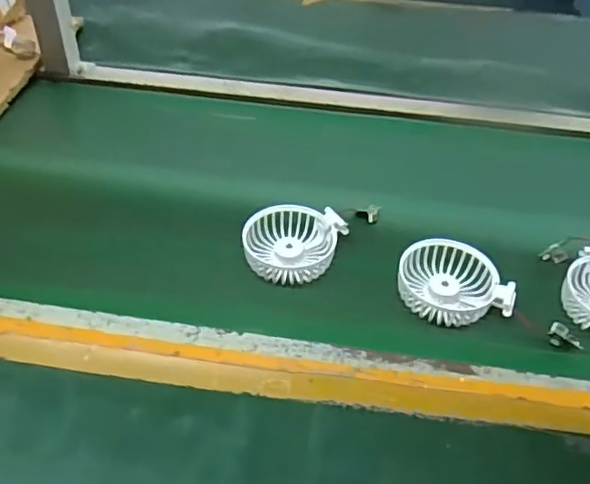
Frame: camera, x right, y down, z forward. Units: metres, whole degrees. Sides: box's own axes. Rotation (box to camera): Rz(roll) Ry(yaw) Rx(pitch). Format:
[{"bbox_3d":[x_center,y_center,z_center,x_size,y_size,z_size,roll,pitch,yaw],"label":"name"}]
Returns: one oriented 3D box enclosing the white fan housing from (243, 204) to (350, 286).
[{"bbox_3d":[-0.003,0.000,0.573,0.092,0.028,0.082,11,45,8],"label":"white fan housing"}]

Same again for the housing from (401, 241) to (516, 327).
[{"bbox_3d":[0.148,0.037,0.542,0.098,0.027,0.085,10,45,7],"label":"housing"}]

